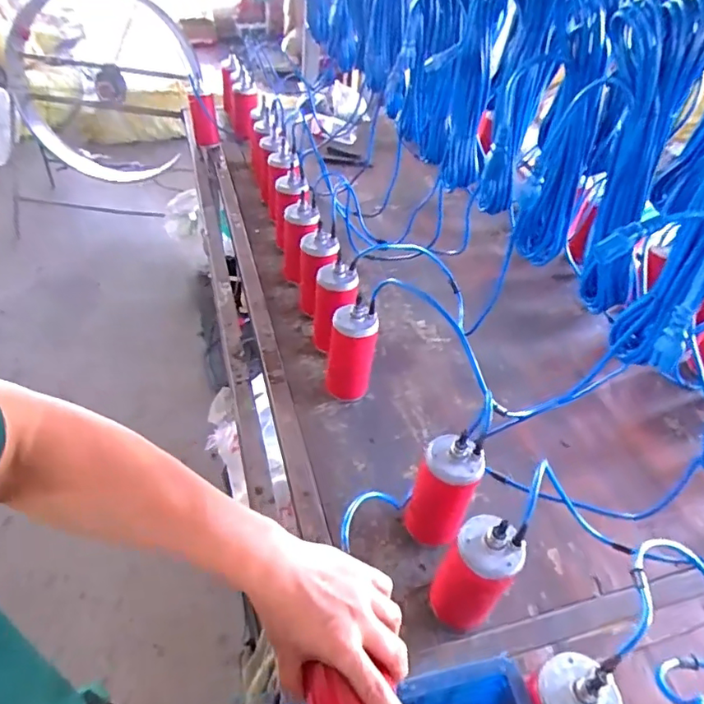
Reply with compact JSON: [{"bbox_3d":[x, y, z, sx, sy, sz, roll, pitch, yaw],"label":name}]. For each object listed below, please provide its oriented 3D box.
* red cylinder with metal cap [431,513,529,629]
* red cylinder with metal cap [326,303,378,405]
[{"bbox_3d":[0.152,0.278,0.662,0.084,0.204,0.078,4,43,-3],"label":"red cylinder with metal cap"},{"bbox_3d":[-0.001,0.010,0.937,0.082,0.195,0.063,4,43,-3],"label":"red cylinder with metal cap"}]

